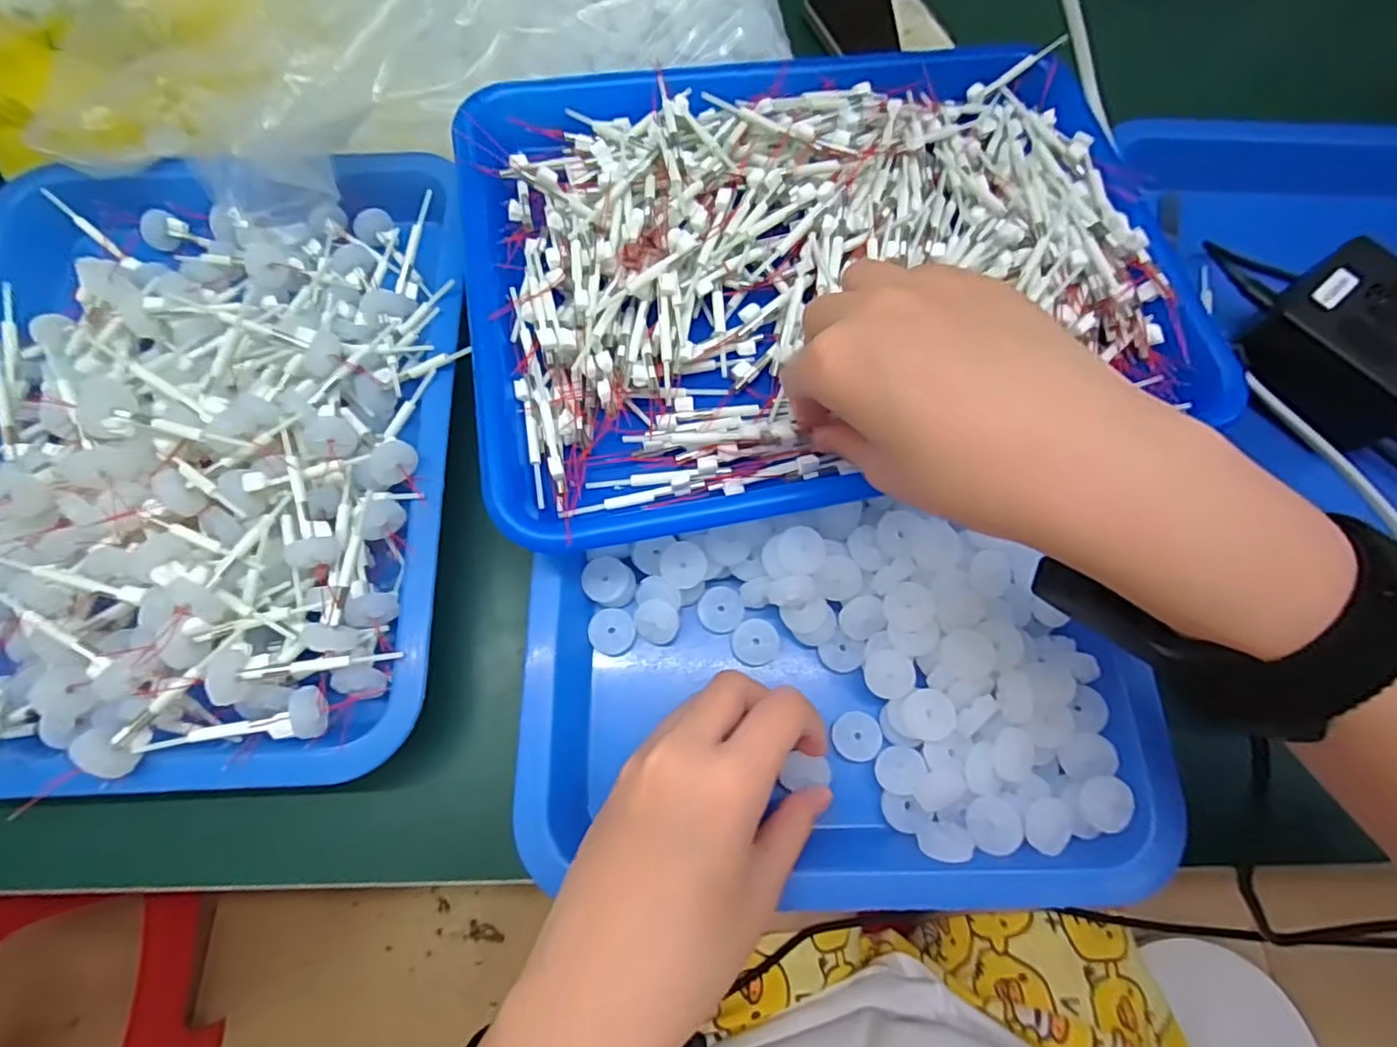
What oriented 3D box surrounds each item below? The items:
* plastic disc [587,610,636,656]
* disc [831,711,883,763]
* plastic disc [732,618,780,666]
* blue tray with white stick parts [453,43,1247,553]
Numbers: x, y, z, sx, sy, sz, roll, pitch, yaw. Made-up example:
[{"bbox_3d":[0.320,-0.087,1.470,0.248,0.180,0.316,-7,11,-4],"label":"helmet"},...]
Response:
[{"bbox_3d":[-0.040,0.051,0.291,0.021,0.004,0.021,0,92,-4],"label":"plastic disc"},{"bbox_3d":[0.070,0.094,0.276,0.021,0.004,0.020,0,72,0],"label":"disc"},{"bbox_3d":[0.027,0.055,0.290,0.021,0.008,0.020,0,72,0],"label":"plastic disc"},{"bbox_3d":[0.057,-0.125,0.307,0.325,0.049,0.239,-10,72,-4],"label":"blue tray with white stick parts"}]

